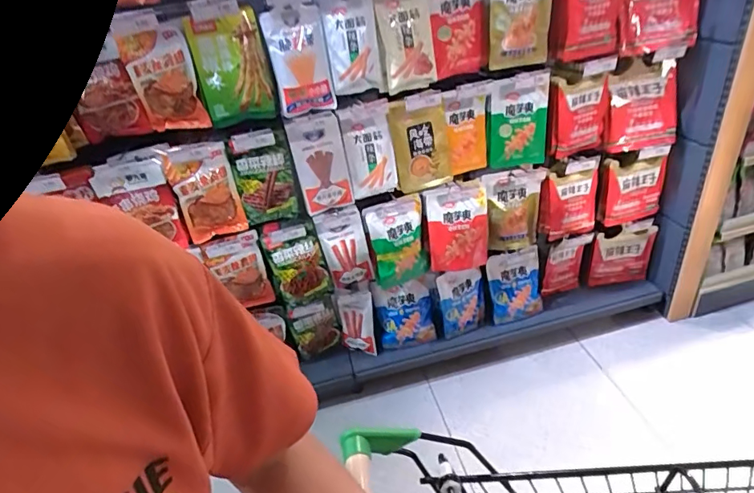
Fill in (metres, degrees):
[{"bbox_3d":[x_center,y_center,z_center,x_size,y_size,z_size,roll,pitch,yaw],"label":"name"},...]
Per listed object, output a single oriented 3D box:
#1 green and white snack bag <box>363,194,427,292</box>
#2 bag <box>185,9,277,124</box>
[{"bbox_3d":[0.069,-0.013,1.481,0.179,0.257,0.092,-14,33,-9],"label":"green and white snack bag"},{"bbox_3d":[-0.363,-0.442,1.179,0.172,0.253,0.061,-14,13,-11],"label":"bag"}]

